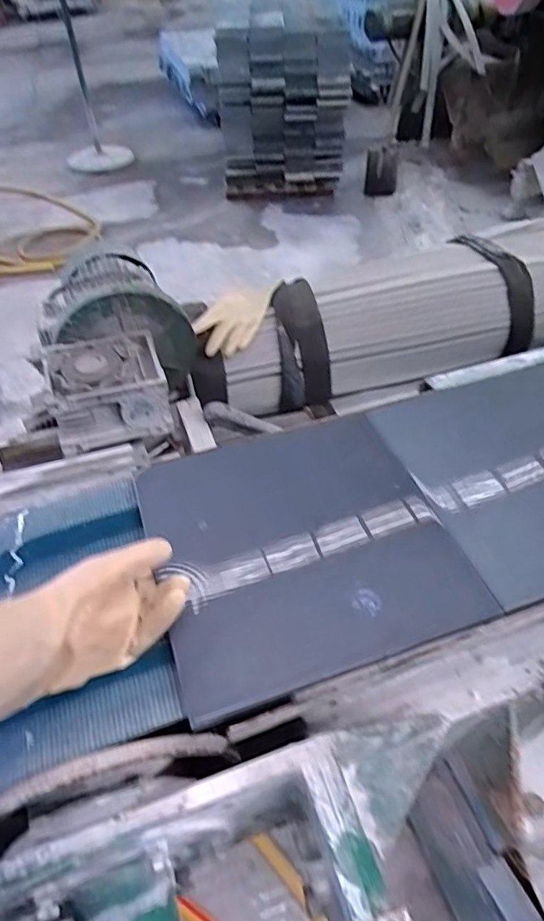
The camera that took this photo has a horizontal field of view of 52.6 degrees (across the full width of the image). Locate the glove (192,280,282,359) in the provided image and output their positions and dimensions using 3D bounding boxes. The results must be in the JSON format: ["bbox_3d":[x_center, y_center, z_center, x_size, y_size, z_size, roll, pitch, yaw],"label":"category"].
[{"bbox_3d":[-0.067,-0.273,1.044,0.106,0.044,0.191,16,50,16],"label":"glove"}]

